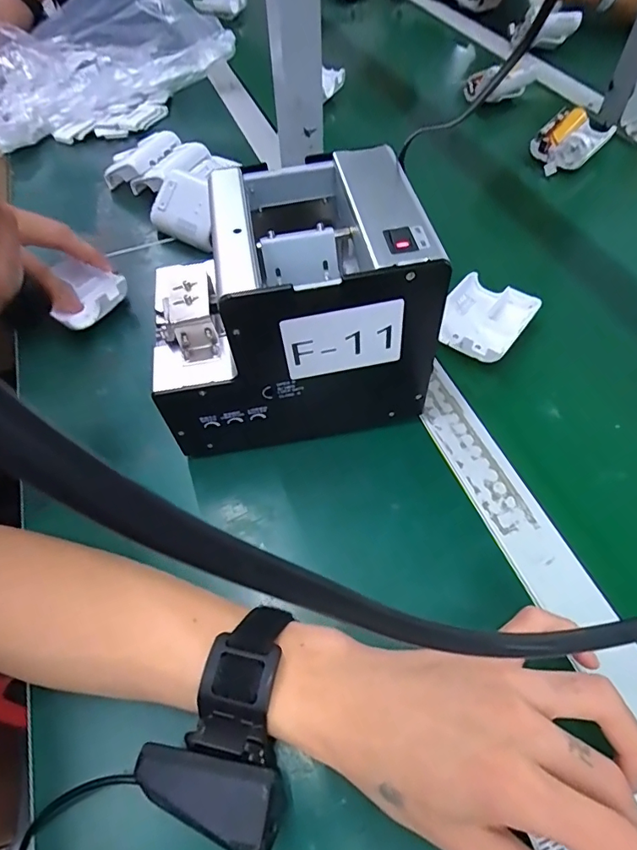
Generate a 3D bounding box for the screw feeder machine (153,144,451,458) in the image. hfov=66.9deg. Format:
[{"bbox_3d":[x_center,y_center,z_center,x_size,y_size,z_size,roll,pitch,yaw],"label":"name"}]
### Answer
[{"bbox_3d":[-0.024,-0.080,0.342,0.179,0.146,0.133,-10,56,-3],"label":"screw feeder machine"}]

